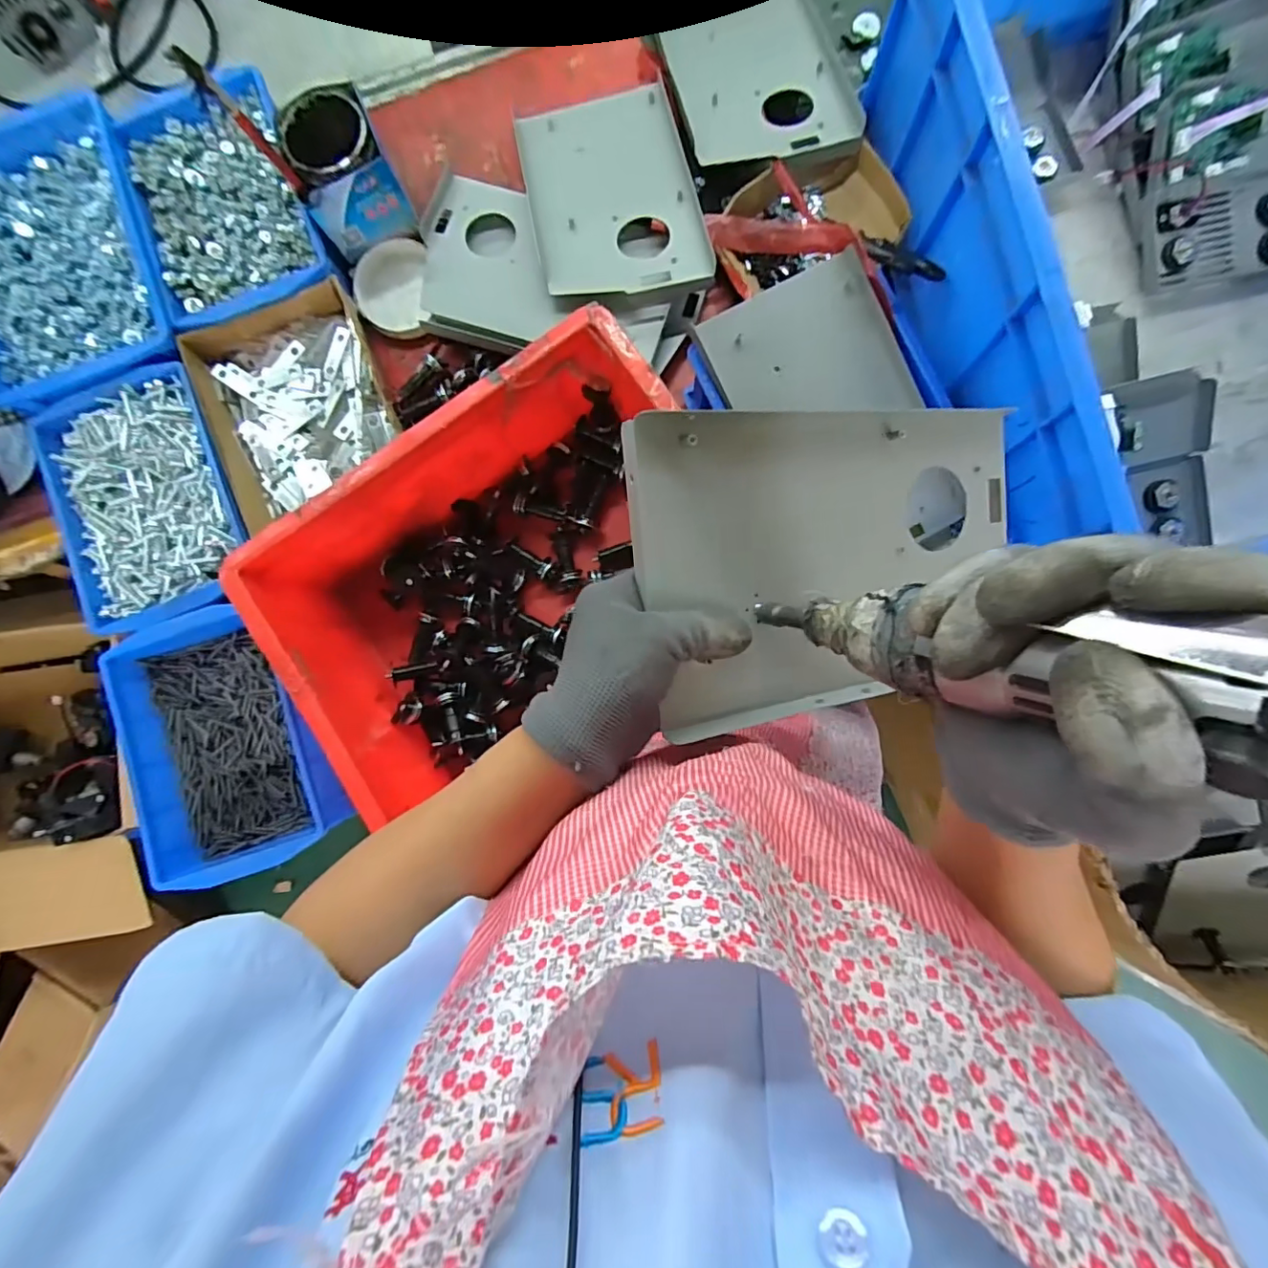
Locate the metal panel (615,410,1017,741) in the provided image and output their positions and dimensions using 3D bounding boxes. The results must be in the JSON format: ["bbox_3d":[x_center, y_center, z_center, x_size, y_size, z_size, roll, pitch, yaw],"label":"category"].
[{"bbox_3d":[0.131,-0.043,0.329,0.266,0.019,0.169,-9,99,-19],"label":"metal panel"}]

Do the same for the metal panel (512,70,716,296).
[{"bbox_3d":[-0.025,-0.459,0.572,0.165,0.012,0.256,-12,78,4],"label":"metal panel"}]

